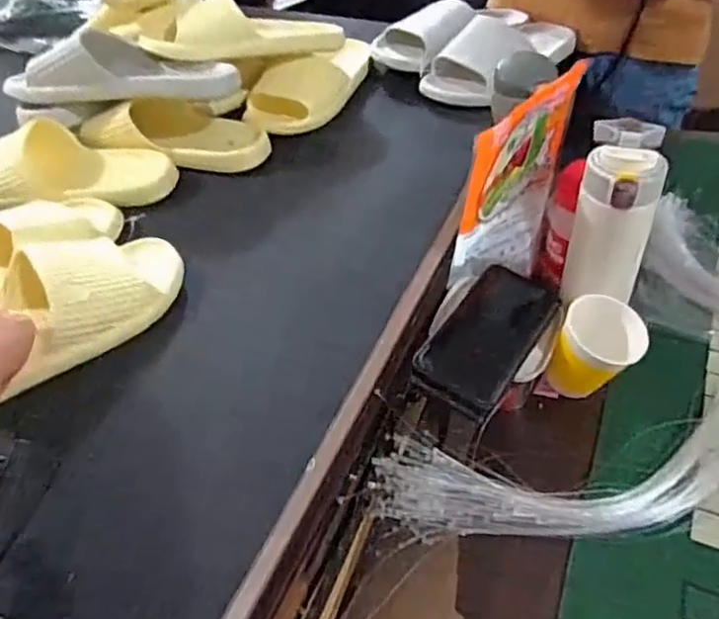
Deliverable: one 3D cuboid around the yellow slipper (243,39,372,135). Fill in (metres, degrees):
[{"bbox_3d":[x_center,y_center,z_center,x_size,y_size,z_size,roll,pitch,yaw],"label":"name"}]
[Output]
[{"bbox_3d":[-0.063,-0.294,0.833,0.093,0.065,0.231,17,49,20],"label":"yellow slipper"}]

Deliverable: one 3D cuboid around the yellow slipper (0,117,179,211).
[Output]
[{"bbox_3d":[-0.327,-0.154,0.705,0.238,0.067,0.090,2,45,6],"label":"yellow slipper"}]

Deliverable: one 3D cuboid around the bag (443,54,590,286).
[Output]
[{"bbox_3d":[0.159,-0.117,0.631,0.028,0.191,0.176,33,56,31],"label":"bag"}]

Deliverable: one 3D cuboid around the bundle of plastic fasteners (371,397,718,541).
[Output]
[{"bbox_3d":[0.216,0.126,0.544,0.408,0.037,0.113,-12,45,-8],"label":"bundle of plastic fasteners"}]

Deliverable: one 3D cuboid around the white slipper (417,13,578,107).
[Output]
[{"bbox_3d":[0.194,-0.349,0.854,0.095,0.071,0.246,33,55,31],"label":"white slipper"}]

